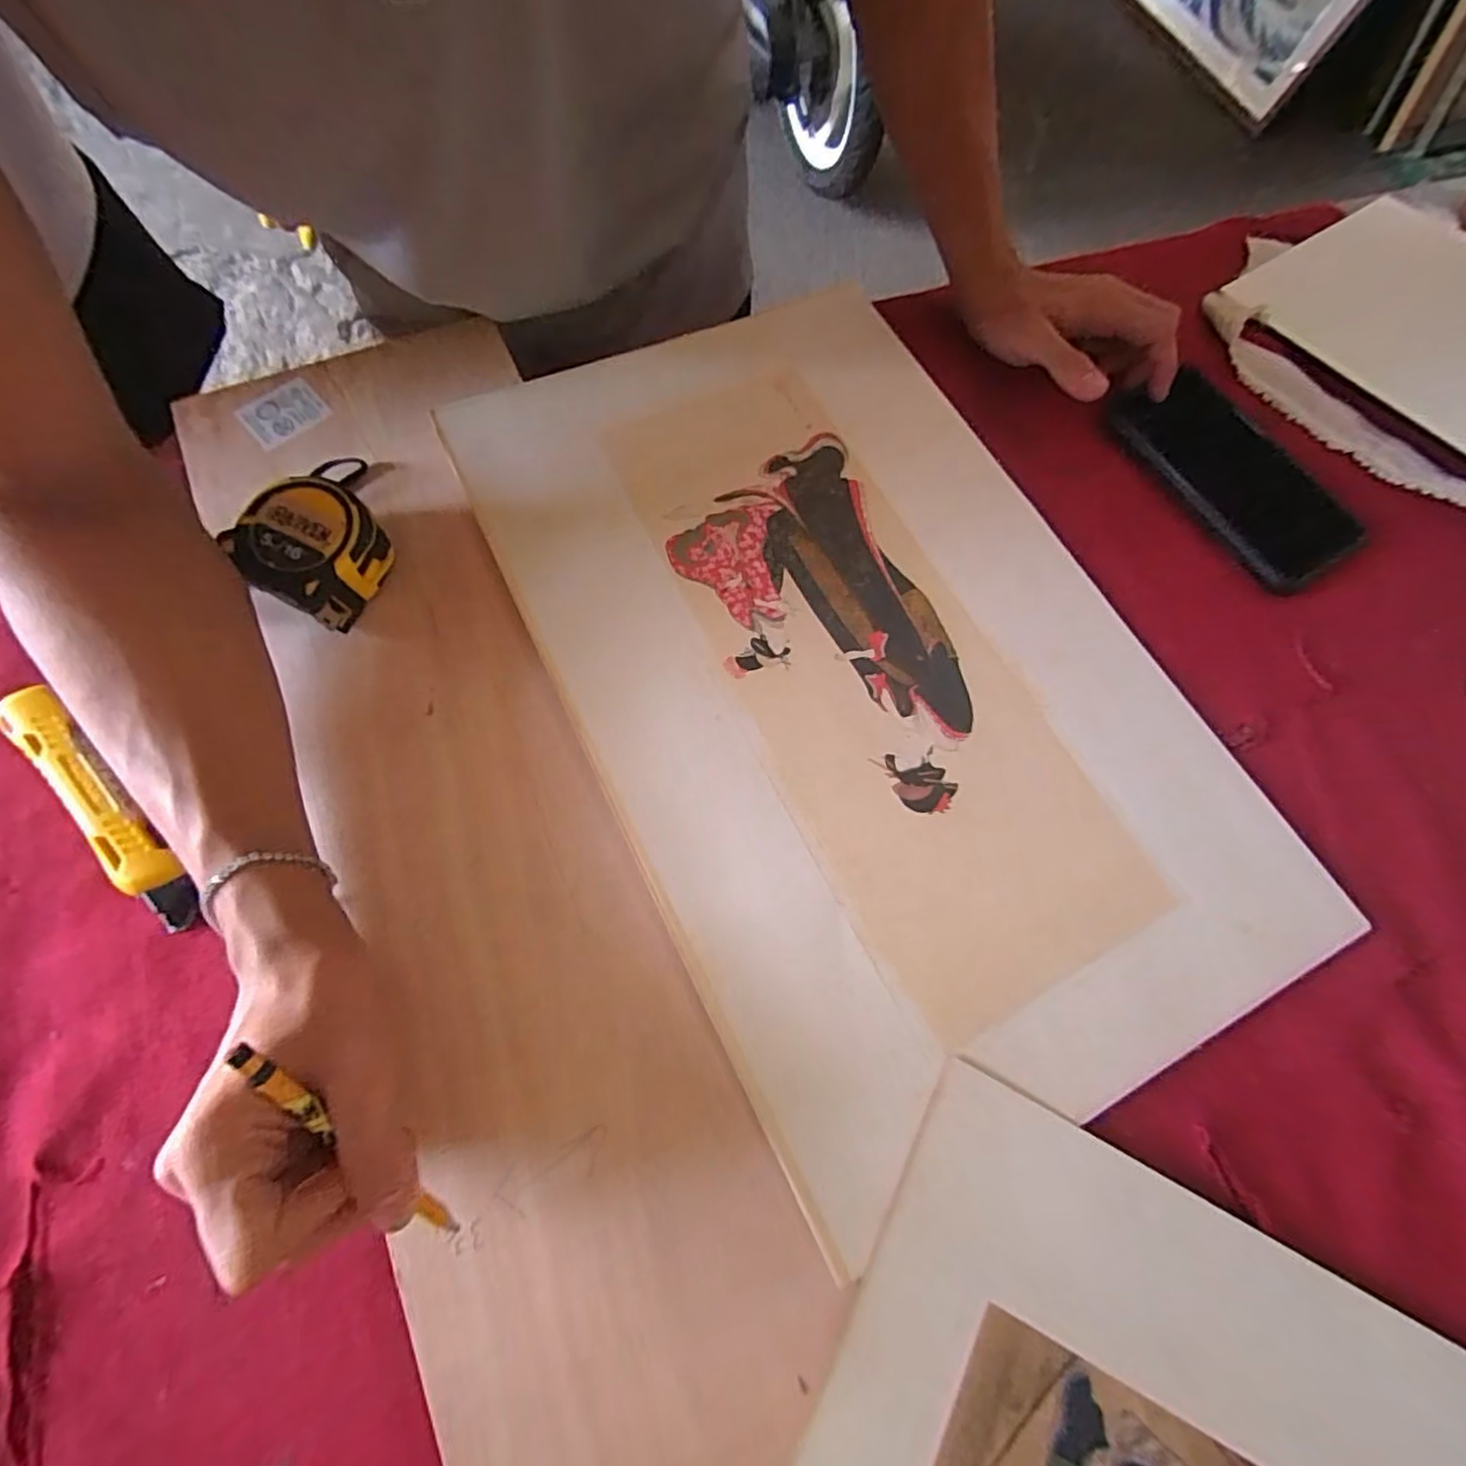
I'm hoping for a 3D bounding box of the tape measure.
[{"bbox_3d":[-0.220,-0.099,0.354,0.063,0.041,0.073,28,72,7],"label":"tape measure"}]

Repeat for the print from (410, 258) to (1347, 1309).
[{"bbox_3d":[0.064,-0.048,0.363,0.305,0.007,0.476,-25,74,-11],"label":"print"}]

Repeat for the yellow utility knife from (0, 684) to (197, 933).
[{"bbox_3d":[-0.303,0.034,0.315,0.027,0.017,0.142,-40,77,-15],"label":"yellow utility knife"}]

